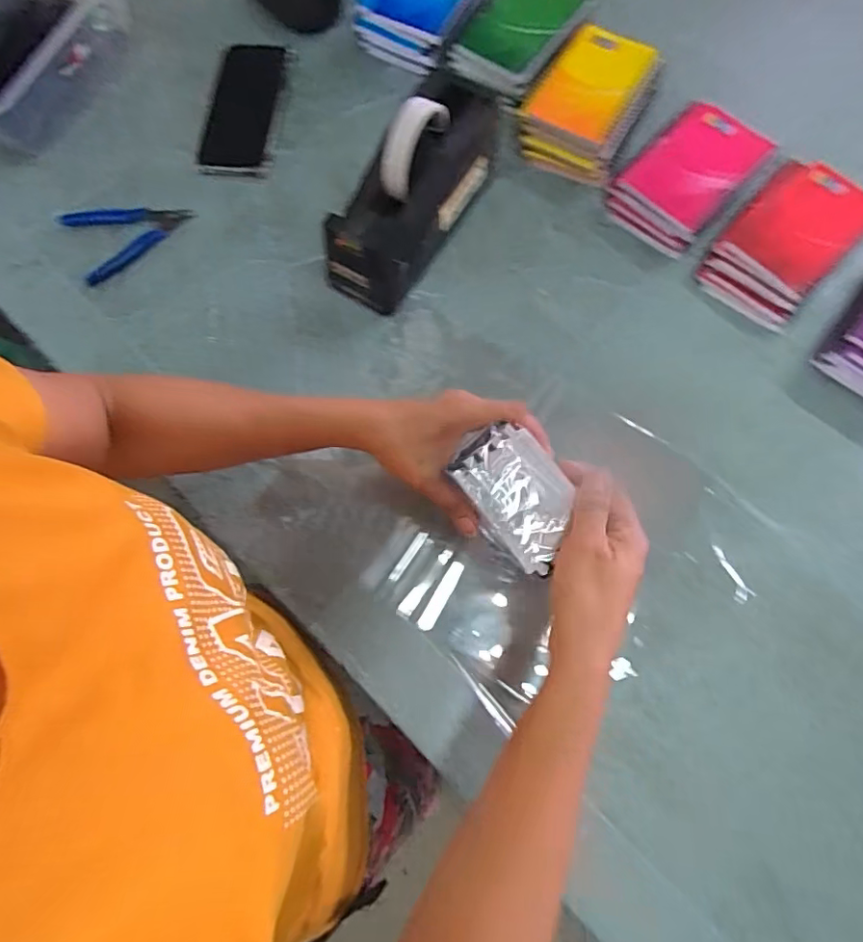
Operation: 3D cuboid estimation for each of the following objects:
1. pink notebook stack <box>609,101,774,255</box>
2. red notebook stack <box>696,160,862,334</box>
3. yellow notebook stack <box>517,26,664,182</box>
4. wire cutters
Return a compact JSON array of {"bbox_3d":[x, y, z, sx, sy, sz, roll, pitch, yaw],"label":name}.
[{"bbox_3d":[0.248,-0.285,0.552,0.100,0.046,0.137,42,77,12],"label":"pink notebook stack"},{"bbox_3d":[0.333,-0.215,0.531,0.104,0.043,0.151,42,77,12],"label":"red notebook stack"},{"bbox_3d":[0.159,-0.372,0.573,0.107,0.052,0.140,28,75,8],"label":"yellow notebook stack"},{"bbox_3d":[-0.319,-0.259,0.599,0.130,0.020,0.090,-26,77,-4],"label":"wire cutters"}]

